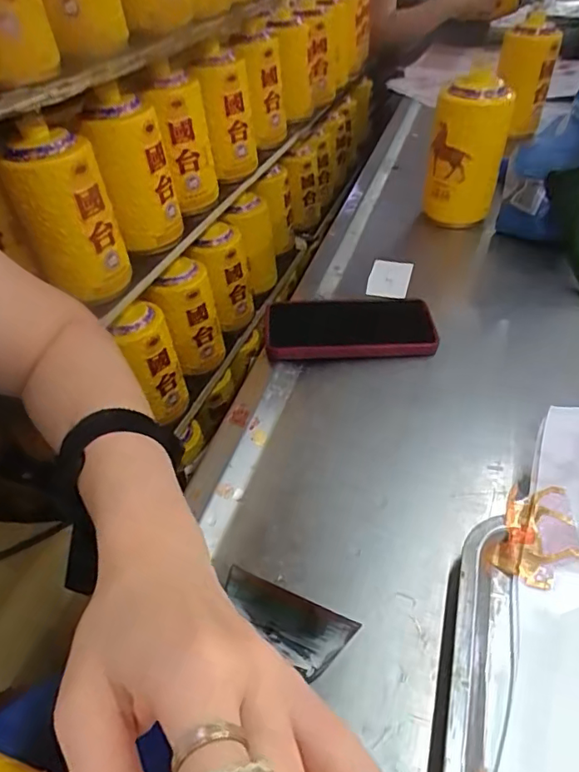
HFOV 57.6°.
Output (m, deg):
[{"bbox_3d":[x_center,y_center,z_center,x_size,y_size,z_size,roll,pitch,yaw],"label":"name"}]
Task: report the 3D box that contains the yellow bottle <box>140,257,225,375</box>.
[{"bbox_3d":[-0.139,-0.092,0.734,0.075,0.144,0.075,-11,43,-4],"label":"yellow bottle"}]

